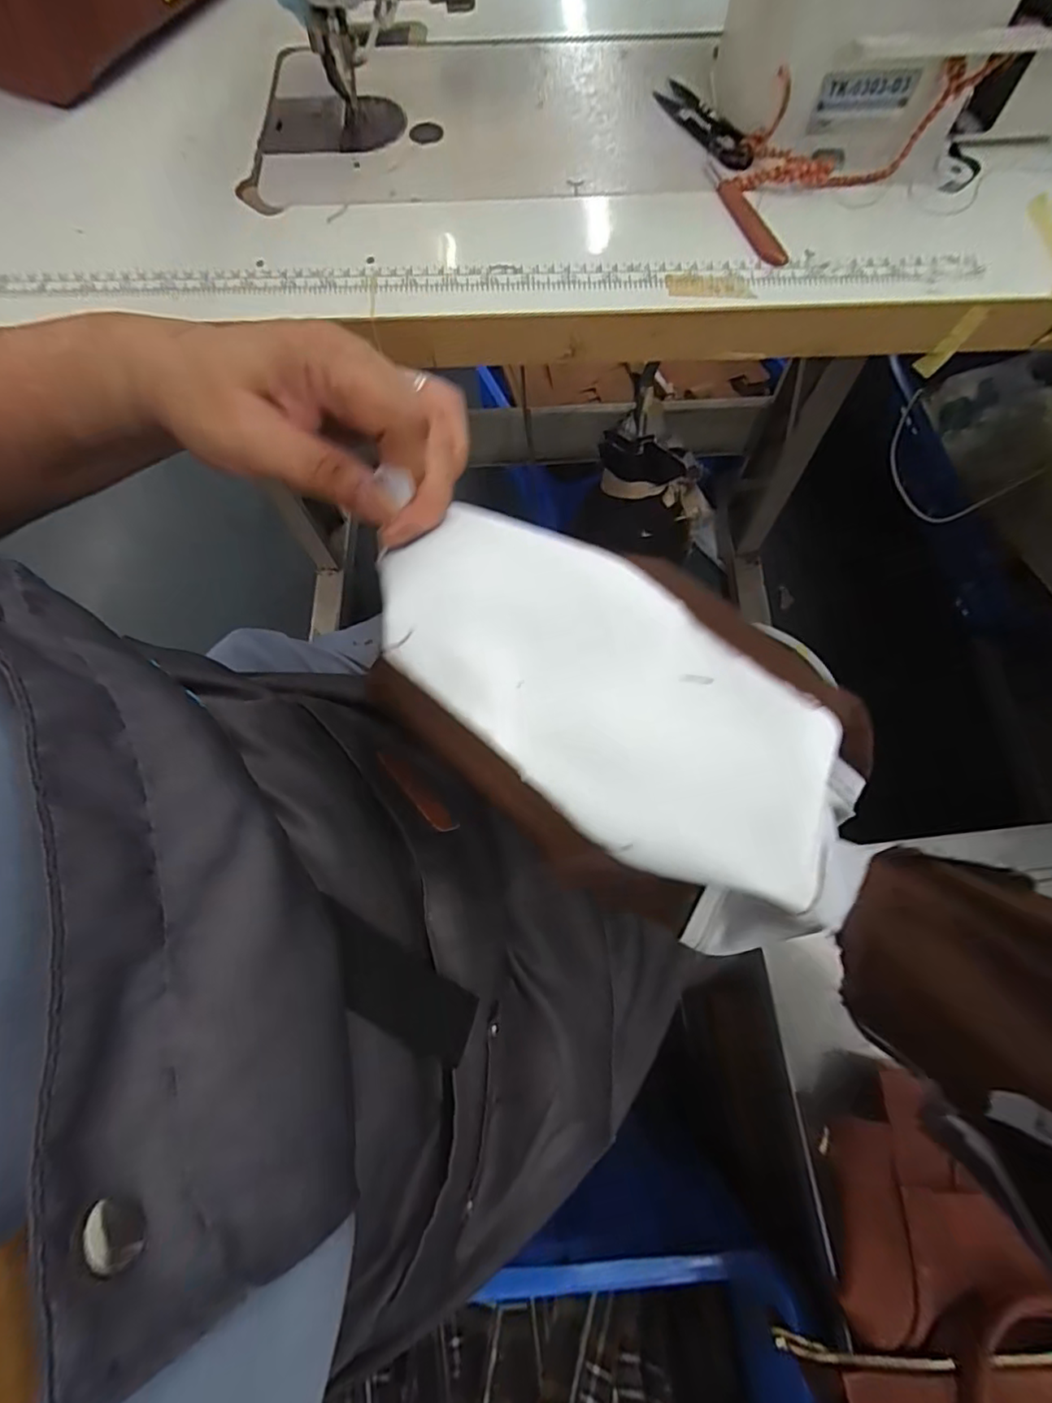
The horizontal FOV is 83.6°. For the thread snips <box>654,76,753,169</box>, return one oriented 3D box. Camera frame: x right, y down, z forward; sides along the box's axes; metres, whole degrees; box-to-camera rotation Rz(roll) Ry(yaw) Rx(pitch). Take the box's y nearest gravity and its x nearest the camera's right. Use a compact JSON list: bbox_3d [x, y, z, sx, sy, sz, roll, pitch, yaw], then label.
[{"bbox_3d":[0.123,-0.401,0.406,0.025,0.012,0.101,-23,71,-7],"label":"thread snips"}]

